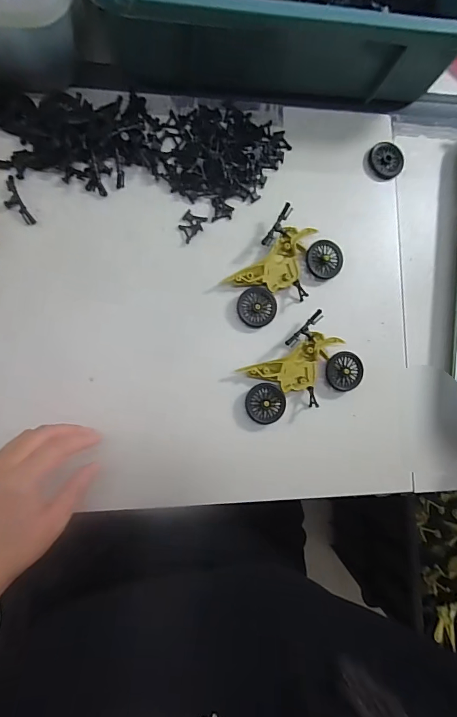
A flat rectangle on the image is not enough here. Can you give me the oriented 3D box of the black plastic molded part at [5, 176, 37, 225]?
[{"bbox_3d":[-0.193,-0.141,0.340,0.017,0.006,0.047,-27,89,-8],"label":"black plastic molded part"}]

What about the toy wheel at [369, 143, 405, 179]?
[{"bbox_3d":[0.166,-0.208,0.396,0.037,0.007,0.033,23,83,-5],"label":"toy wheel"}]

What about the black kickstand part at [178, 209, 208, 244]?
[{"bbox_3d":[-0.036,-0.127,0.363,0.021,0.004,0.030,26,83,-4],"label":"black kickstand part"}]

